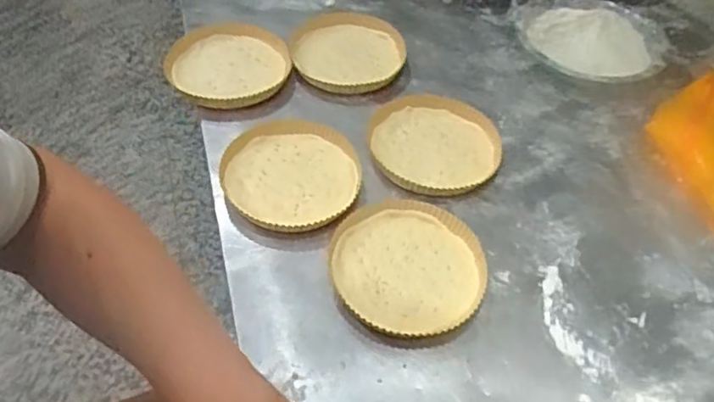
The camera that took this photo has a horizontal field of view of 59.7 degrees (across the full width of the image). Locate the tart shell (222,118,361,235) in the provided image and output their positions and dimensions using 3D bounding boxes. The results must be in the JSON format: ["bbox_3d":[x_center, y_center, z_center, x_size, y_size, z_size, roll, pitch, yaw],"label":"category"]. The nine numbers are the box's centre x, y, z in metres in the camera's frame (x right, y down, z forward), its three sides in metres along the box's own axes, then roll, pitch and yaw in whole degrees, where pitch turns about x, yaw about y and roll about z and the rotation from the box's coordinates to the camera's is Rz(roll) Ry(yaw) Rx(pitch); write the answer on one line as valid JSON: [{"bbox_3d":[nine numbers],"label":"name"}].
[{"bbox_3d":[-0.073,-0.031,0.661,0.151,0.017,0.148,15,50,8],"label":"tart shell"}]

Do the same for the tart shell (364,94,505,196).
[{"bbox_3d":[0.088,-0.064,0.702,0.147,0.014,0.143,9,49,3],"label":"tart shell"}]

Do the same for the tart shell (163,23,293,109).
[{"bbox_3d":[-0.159,-0.171,0.765,0.147,0.018,0.148,-2,50,-7],"label":"tart shell"}]

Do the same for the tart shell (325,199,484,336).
[{"bbox_3d":[0.047,0.062,0.600,0.147,0.018,0.149,3,49,-3],"label":"tart shell"}]

